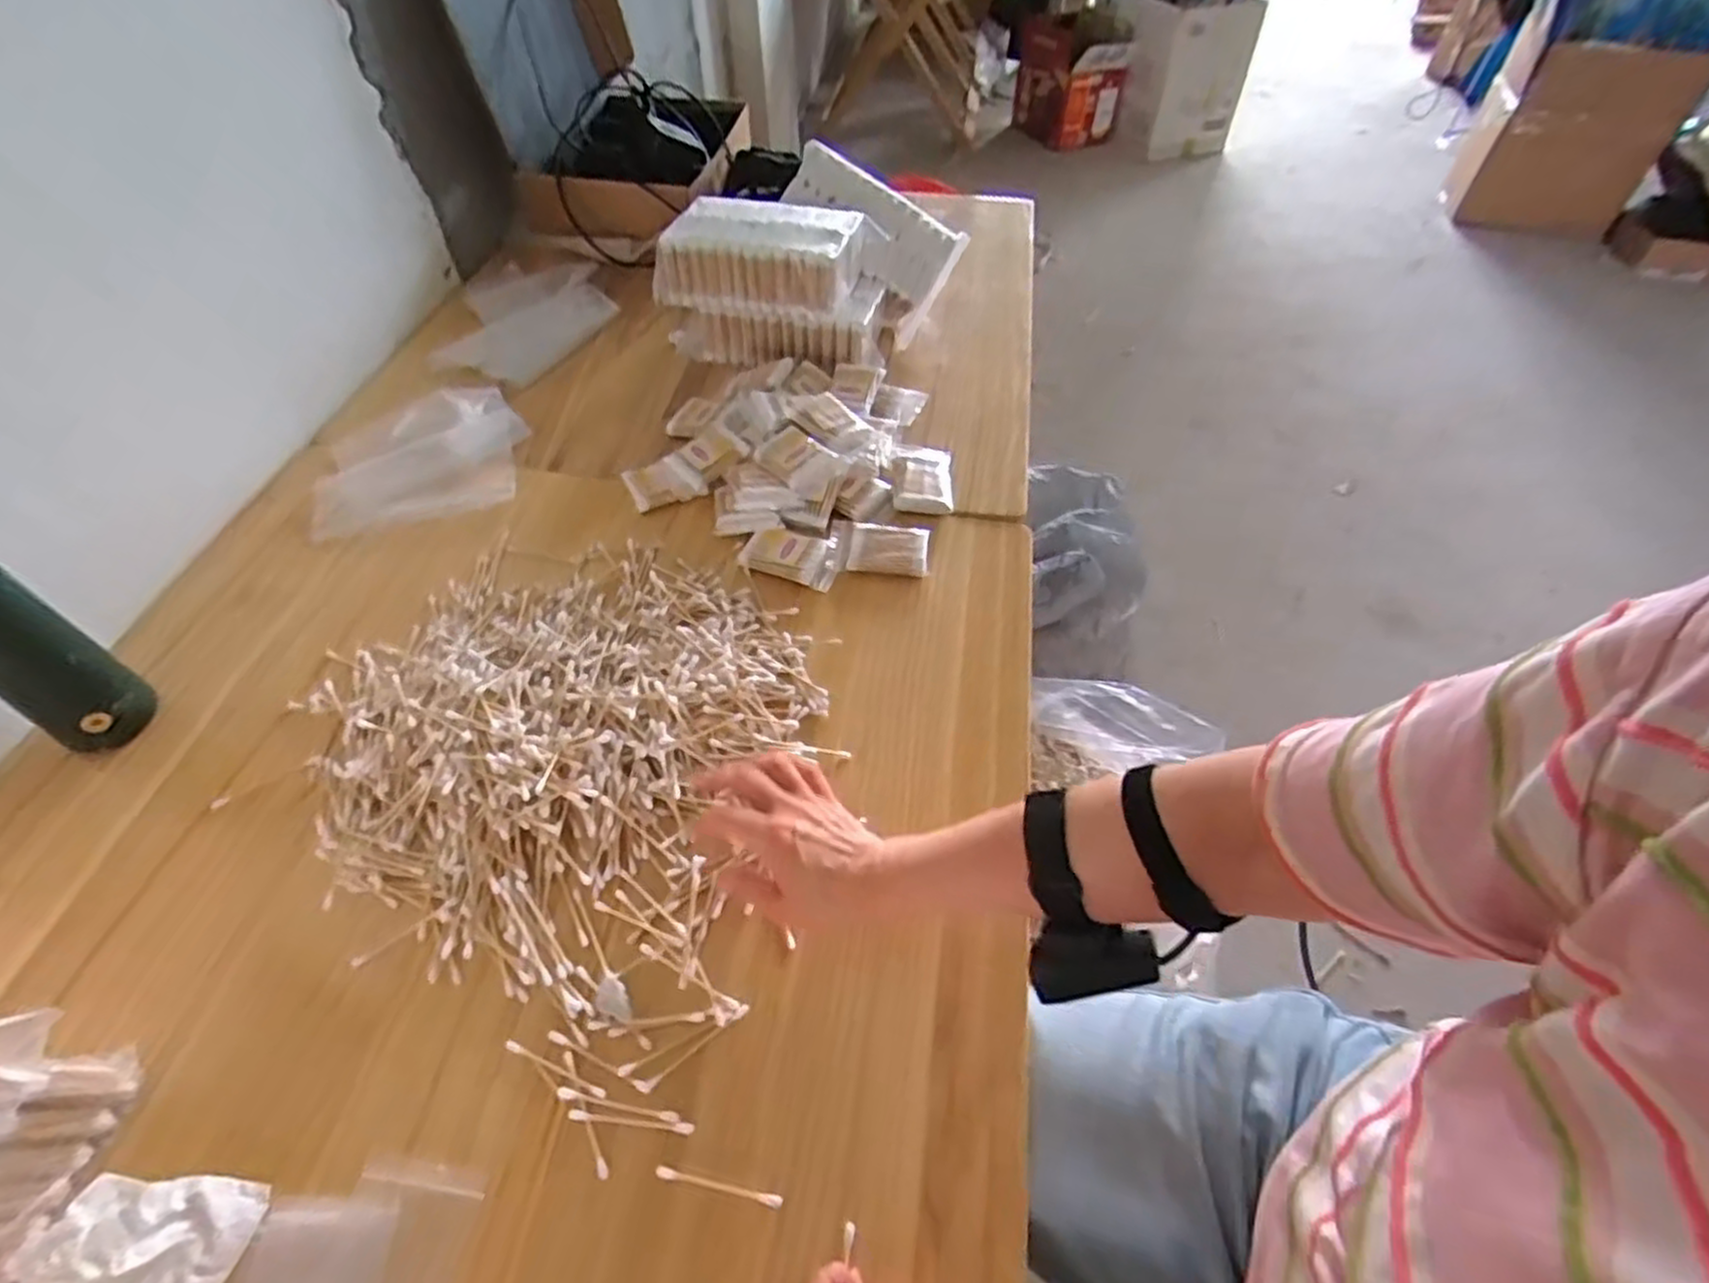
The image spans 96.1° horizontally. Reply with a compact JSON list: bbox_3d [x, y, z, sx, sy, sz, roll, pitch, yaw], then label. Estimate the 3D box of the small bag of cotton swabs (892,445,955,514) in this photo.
[{"bbox_3d":[0.073,-0.180,0.842,0.065,0.021,0.098,1,51,1],"label":"small bag of cotton swabs"}]

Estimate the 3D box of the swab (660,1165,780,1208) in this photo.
[{"bbox_3d":[-0.080,0.322,0.454,0.077,0.004,0.006,9,53,7],"label":"swab"}]

